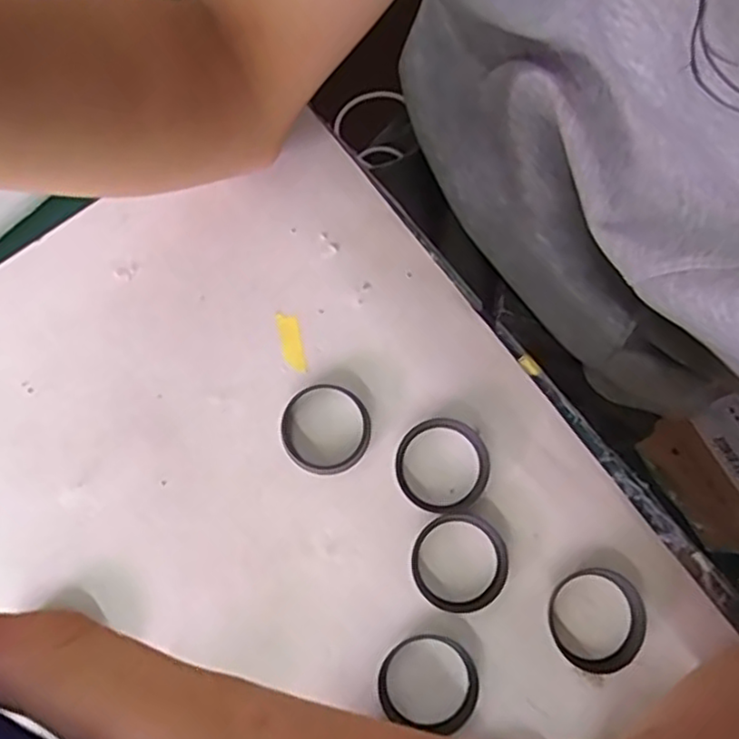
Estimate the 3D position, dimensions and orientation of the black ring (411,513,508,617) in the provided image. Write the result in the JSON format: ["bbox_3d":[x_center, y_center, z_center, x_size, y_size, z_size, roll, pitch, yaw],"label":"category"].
[{"bbox_3d":[0.042,0.090,0.324,0.043,0.008,0.044,0,78,1],"label":"black ring"}]

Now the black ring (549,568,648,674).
[{"bbox_3d":[0.104,0.115,0.319,0.043,0.007,0.045,0,78,1],"label":"black ring"}]

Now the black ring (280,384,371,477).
[{"bbox_3d":[-0.021,0.029,0.338,0.043,0.008,0.044,0,78,1],"label":"black ring"}]

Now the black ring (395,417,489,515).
[{"bbox_3d":[0.035,0.046,0.333,0.044,0.007,0.045,0,78,1],"label":"black ring"}]

